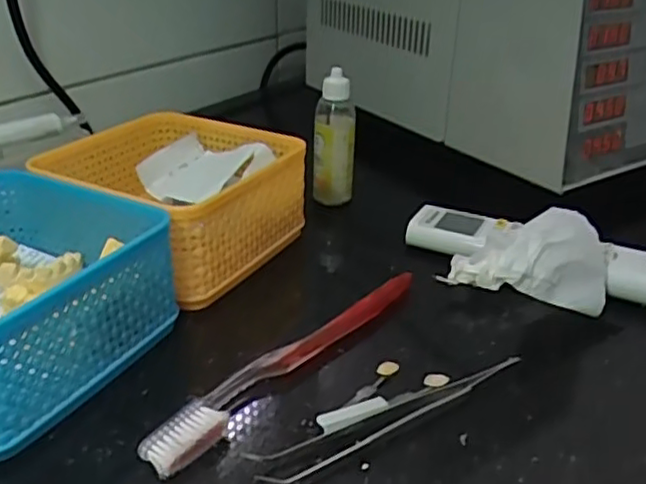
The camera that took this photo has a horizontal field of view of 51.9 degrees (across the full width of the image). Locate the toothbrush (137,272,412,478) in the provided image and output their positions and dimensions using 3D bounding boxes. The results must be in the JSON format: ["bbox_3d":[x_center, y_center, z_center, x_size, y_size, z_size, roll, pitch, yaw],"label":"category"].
[{"bbox_3d":[-0.013,0.055,0.329,0.023,0.014,0.182,22,34,33],"label":"toothbrush"}]

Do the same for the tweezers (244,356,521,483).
[{"bbox_3d":[0.033,0.076,0.294,0.136,0.010,0.021,-12,31,-24],"label":"tweezers"}]

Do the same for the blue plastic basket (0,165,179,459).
[{"bbox_3d":[-0.159,0.024,0.324,0.131,0.063,0.129,15,31,23],"label":"blue plastic basket"}]

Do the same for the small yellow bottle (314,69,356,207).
[{"bbox_3d":[0.009,-0.081,0.522,0.033,0.105,0.029,2,28,0],"label":"small yellow bottle"}]

